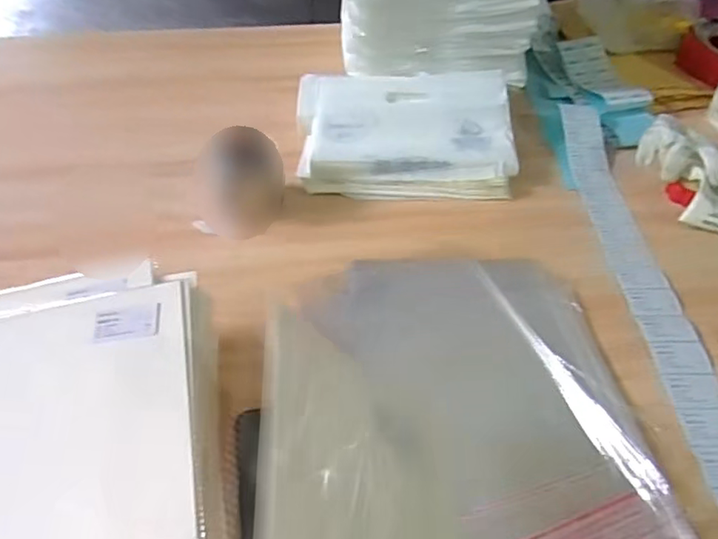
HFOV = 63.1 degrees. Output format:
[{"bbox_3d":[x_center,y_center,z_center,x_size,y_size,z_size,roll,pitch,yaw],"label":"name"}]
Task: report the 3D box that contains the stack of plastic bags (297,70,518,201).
[{"bbox_3d":[0.068,-0.213,0.901,0.322,0.067,0.239,2,45,3],"label":"stack of plastic bags"}]

